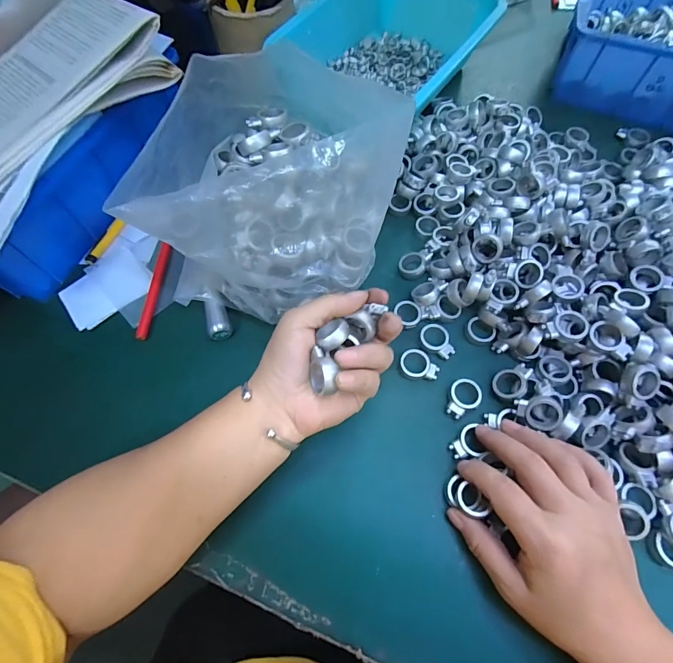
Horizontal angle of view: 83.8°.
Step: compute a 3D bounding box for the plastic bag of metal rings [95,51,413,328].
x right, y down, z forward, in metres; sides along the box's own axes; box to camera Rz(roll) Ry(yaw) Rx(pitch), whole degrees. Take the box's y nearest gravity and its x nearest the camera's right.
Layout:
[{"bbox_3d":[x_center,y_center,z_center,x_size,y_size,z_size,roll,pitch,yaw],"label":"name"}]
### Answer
[{"bbox_3d":[-0.045,-0.109,0.299,0.172,0.129,0.154,17,66,9],"label":"plastic bag of metal rings"}]

